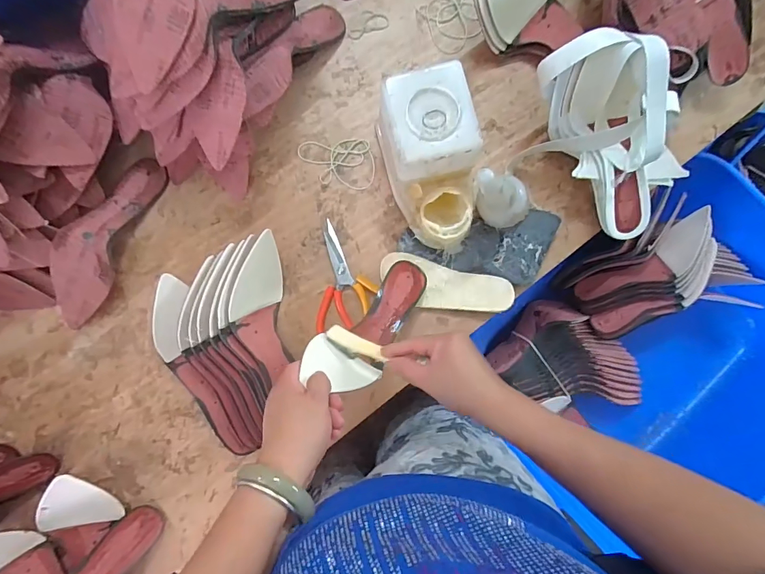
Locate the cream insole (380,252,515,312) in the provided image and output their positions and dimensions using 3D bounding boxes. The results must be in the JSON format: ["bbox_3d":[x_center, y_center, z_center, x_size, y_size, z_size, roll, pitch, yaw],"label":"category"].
[{"bbox_3d":[0.086,0.000,0.586,0.181,0.019,0.062,14,85,2],"label":"cream insole"}]

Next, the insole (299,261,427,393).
[{"bbox_3d":[-0.008,0.047,0.520,0.080,0.047,0.233,41,51,4],"label":"insole"}]

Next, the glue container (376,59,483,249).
[{"bbox_3d":[0.064,-0.158,0.550,0.104,0.120,0.194,-13,85,-1],"label":"glue container"}]

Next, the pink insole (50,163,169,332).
[{"bbox_3d":[-0.381,-0.066,0.575,0.080,0.058,0.248,20,85,2],"label":"pink insole"}]

